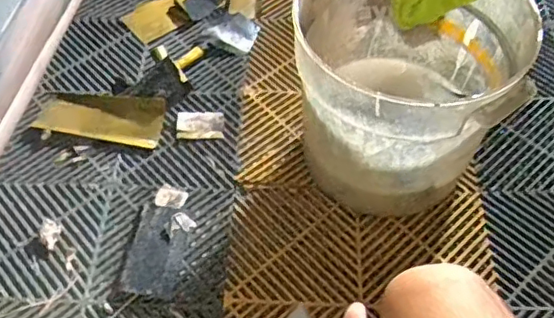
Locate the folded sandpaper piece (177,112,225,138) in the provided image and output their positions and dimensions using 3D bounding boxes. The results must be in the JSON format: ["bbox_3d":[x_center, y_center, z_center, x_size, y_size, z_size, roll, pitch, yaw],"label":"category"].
[{"bbox_3d":[-0.130,-0.057,1.018,0.080,0.010,0.054,0,54,0],"label":"folded sandpaper piece"}]

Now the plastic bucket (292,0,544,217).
[{"bbox_3d":[0.176,-0.104,0.864,0.291,0.309,0.288,0,54,0],"label":"plastic bucket"}]

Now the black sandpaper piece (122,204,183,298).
[{"bbox_3d":[-0.180,0.134,0.885,0.070,0.029,0.139,6,55,4],"label":"black sandpaper piece"}]

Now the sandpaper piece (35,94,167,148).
[{"bbox_3d":[-0.299,-0.074,1.013,0.208,0.012,0.082,10,75,5],"label":"sandpaper piece"}]

